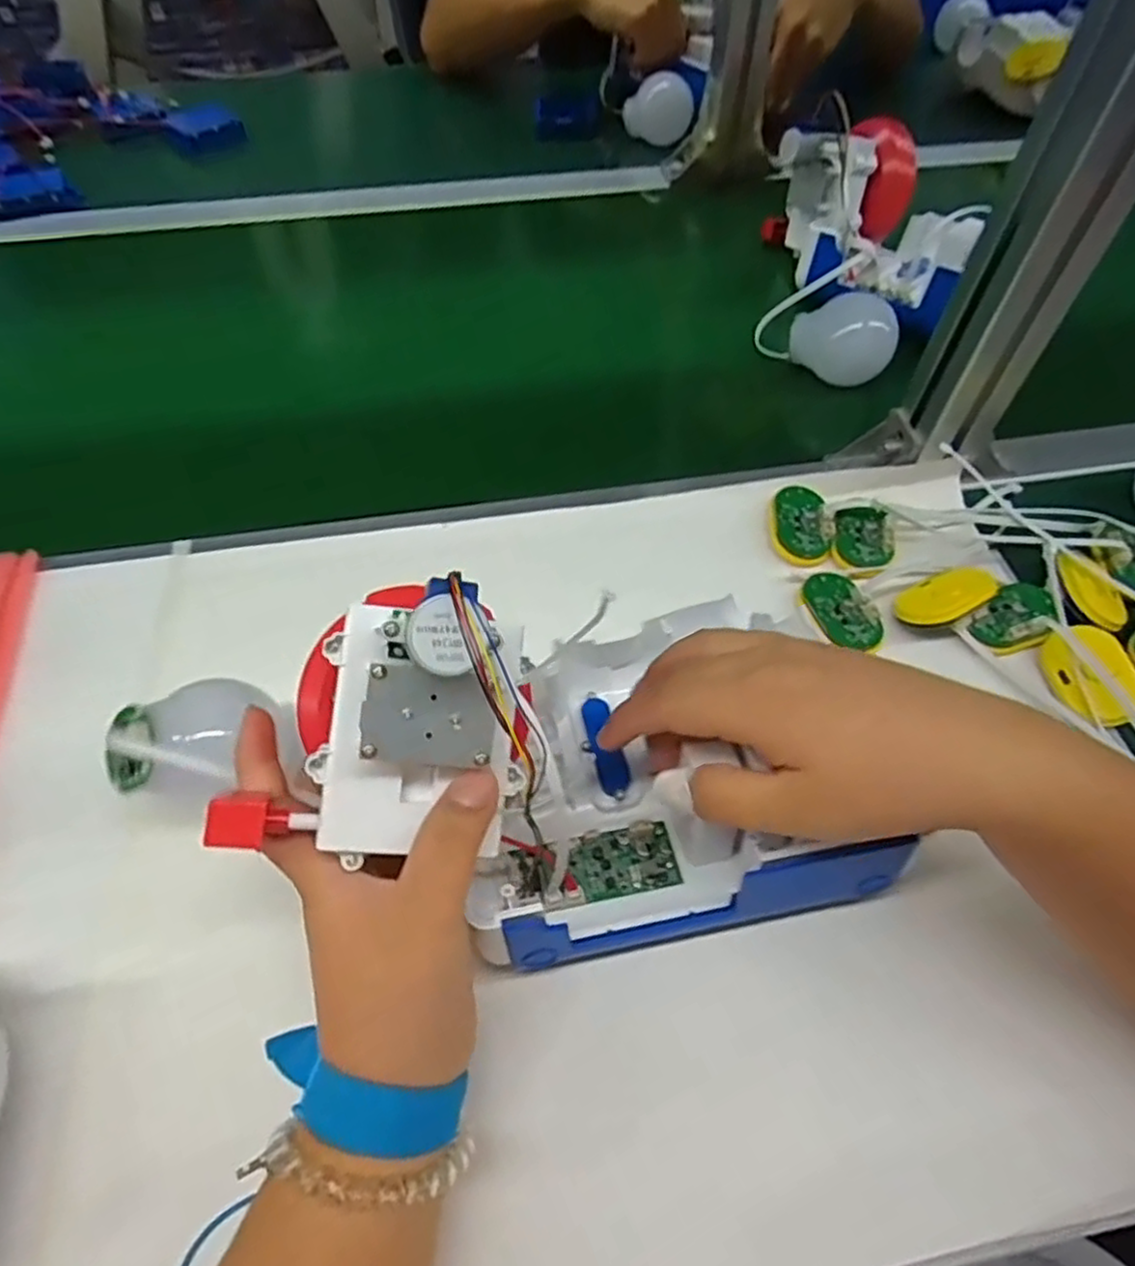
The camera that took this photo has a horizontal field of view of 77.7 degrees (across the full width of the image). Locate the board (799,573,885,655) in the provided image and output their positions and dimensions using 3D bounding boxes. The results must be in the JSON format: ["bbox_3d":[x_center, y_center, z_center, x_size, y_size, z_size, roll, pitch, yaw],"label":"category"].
[{"bbox_3d":[0.150,-0.013,0.385,0.033,0.007,0.051,-10,56,-7],"label":"board"}]

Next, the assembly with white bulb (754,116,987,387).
[{"bbox_3d":[0.221,-0.292,0.532,0.125,0.092,0.216,8,56,5],"label":"assembly with white bulb"}]

